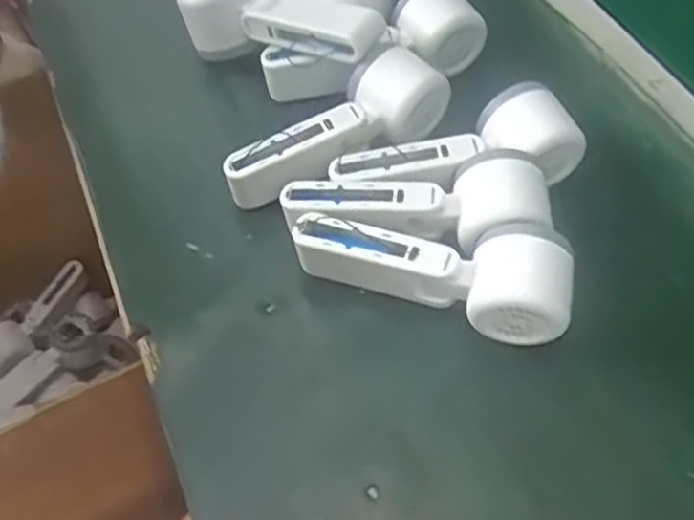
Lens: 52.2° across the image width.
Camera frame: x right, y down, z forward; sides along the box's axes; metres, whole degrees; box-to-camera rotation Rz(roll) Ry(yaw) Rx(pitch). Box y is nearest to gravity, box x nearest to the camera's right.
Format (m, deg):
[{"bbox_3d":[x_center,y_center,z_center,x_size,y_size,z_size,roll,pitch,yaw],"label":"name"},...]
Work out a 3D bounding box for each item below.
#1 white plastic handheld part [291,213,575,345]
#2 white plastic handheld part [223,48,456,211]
[{"bbox_3d":[0.051,0.004,0.426,0.167,0.053,0.061,12,57,10],"label":"white plastic handheld part"},{"bbox_3d":[-0.005,-0.084,0.483,0.161,0.057,0.052,-36,62,-21],"label":"white plastic handheld part"}]

